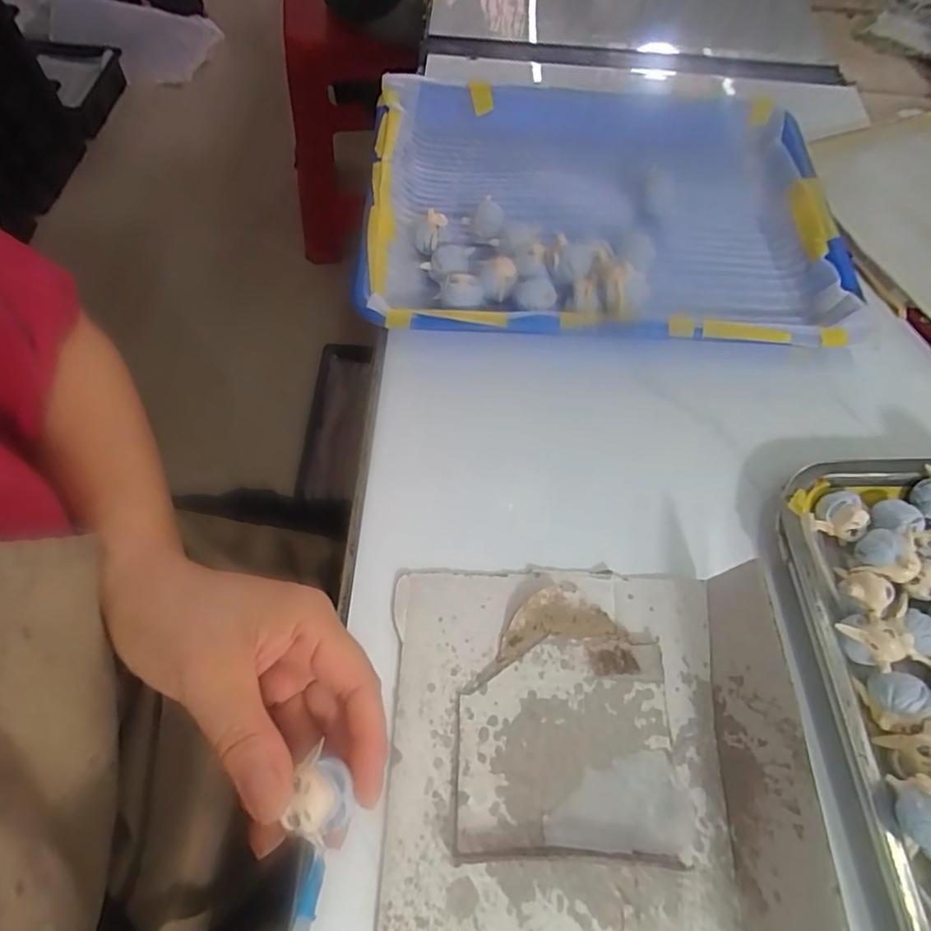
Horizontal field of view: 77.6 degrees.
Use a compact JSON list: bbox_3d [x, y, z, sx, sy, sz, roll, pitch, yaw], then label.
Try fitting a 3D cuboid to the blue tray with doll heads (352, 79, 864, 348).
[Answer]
[{"bbox_3d":[0.097,-0.196,0.424,0.329,0.038,0.269,1,62,-1],"label":"blue tray with doll heads"}]

